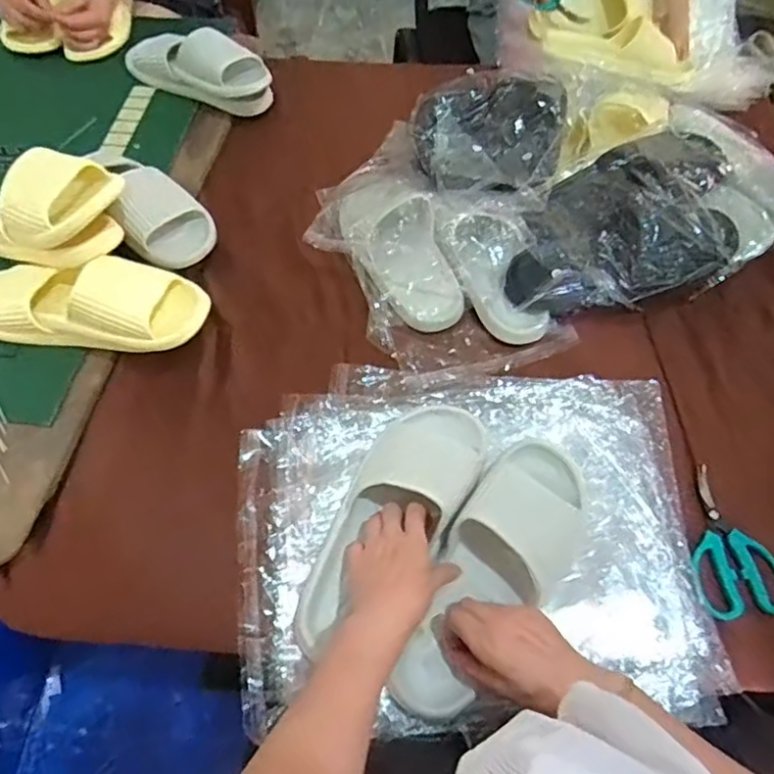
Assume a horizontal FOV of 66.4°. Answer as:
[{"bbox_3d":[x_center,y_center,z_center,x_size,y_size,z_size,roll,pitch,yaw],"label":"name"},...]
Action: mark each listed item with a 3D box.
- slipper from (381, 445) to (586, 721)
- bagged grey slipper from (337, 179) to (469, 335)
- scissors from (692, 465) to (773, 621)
[{"bbox_3d":[0.105,0.172,0.565,0.108,0.072,0.286,31,69,17],"label":"slipper"},{"bbox_3d":[0.015,-0.173,0.753,0.113,0.082,0.220,-15,59,-12],"label":"bagged grey slipper"},{"bbox_3d":[0.346,0.156,0.603,0.097,0.018,0.148,-3,56,-5],"label":"scissors"}]

